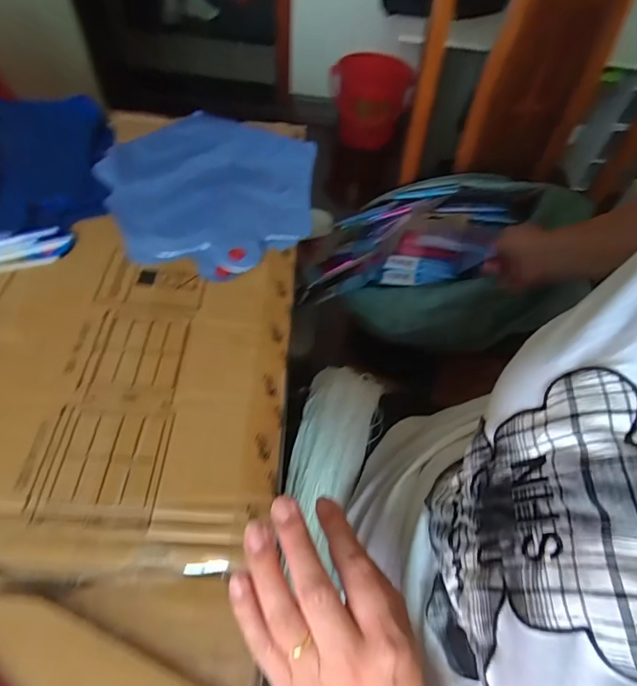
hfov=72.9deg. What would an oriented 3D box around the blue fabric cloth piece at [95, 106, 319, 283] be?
[{"bbox_3d":[-0.119,-0.171,0.465,0.220,0.008,0.249,4,56,-2],"label":"blue fabric cloth piece"}]

